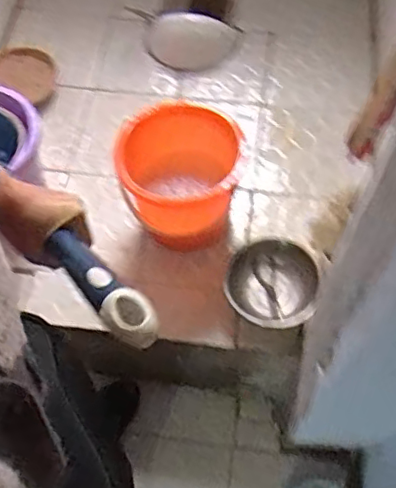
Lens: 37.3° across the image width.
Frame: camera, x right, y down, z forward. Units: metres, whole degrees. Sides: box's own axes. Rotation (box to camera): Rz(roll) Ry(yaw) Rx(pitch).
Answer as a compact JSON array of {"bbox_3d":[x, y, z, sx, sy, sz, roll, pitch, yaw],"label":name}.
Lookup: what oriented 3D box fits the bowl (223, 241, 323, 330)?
[{"bbox_3d":[0.142,0.077,1.131,0.176,0.061,0.177,-1,63,2],"label":"bowl"}]

